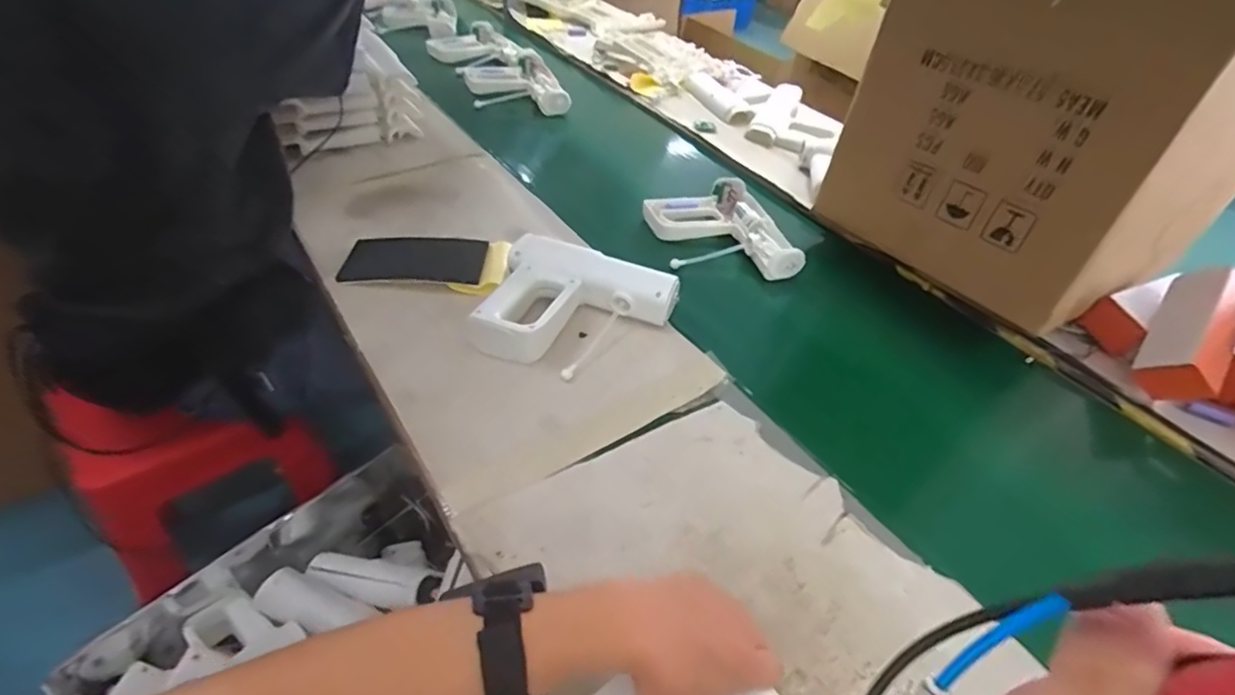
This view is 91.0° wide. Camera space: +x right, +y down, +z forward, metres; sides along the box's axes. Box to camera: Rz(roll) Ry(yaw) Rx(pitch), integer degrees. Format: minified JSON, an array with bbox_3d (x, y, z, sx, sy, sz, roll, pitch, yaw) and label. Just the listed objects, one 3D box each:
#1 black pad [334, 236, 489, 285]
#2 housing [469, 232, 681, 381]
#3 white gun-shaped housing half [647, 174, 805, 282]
[{"bbox_3d":[-0.266,-0.117,0.813,0.177,0.013,0.110,4,43,-3],"label":"black pad"},{"bbox_3d":[-0.045,-0.043,0.726,0.214,0.065,0.173,13,43,7],"label":"housing"},{"bbox_3d":[0.154,-0.183,0.938,0.194,0.045,0.225,-7,44,-14],"label":"white gun-shaped housing half"}]

